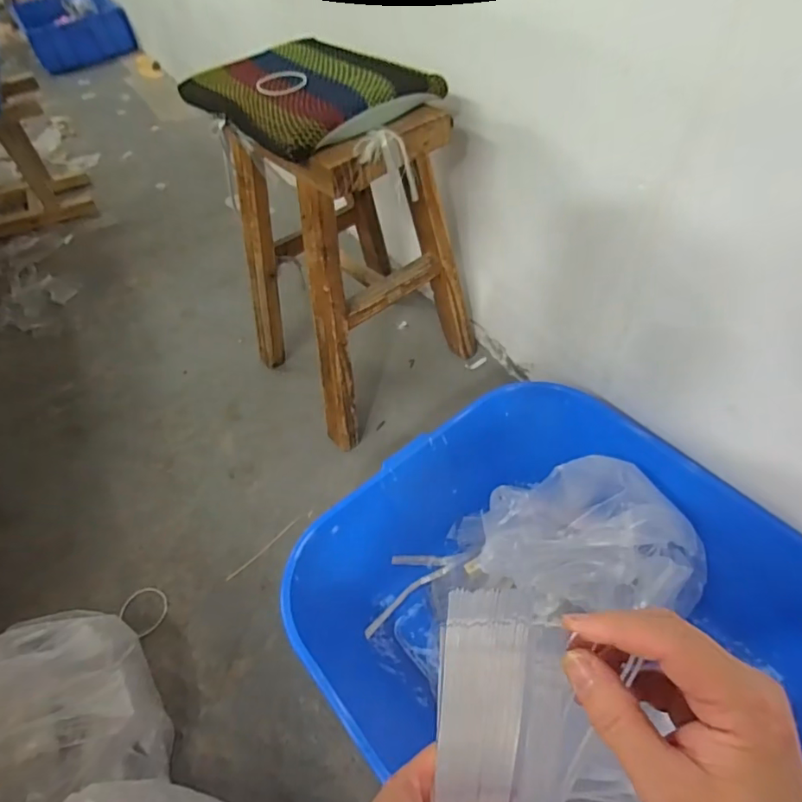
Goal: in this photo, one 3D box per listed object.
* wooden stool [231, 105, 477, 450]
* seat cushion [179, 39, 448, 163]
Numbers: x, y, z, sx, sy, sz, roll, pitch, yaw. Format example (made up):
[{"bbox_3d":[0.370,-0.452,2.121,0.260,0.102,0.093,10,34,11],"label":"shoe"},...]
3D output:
[{"bbox_3d":[-0.067,-0.239,0.899,0.351,0.487,0.296,-33,54,-21],"label":"wooden stool"},{"bbox_3d":[-0.126,-0.413,0.704,0.230,0.036,0.288,-38,56,-24],"label":"seat cushion"}]

